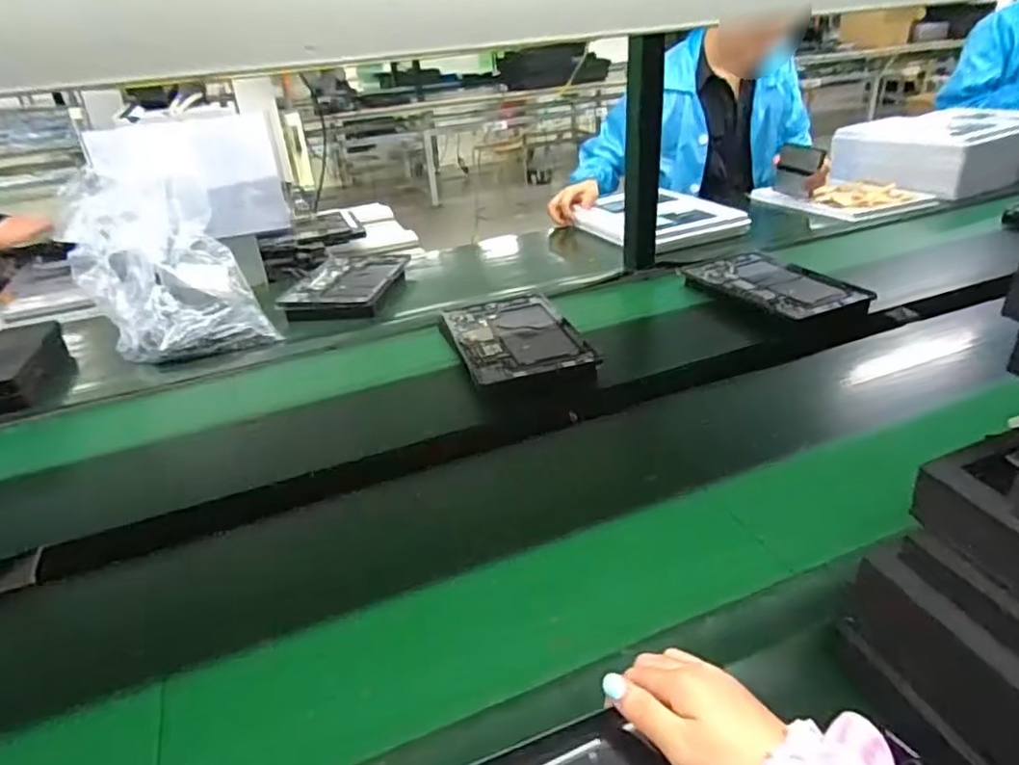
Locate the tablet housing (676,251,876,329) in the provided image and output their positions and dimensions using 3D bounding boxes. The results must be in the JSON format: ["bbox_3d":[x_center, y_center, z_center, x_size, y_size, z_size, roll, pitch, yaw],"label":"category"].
[{"bbox_3d":[0.441,-0.156,1.038,0.188,0.022,0.291,-16,32,-19],"label":"tablet housing"}]

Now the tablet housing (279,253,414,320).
[{"bbox_3d":[-0.298,-0.190,1.190,0.163,0.028,0.278,1,30,8],"label":"tablet housing"}]

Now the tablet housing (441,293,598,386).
[{"bbox_3d":[0.004,-0.072,0.931,0.170,0.015,0.246,-12,31,-14],"label":"tablet housing"}]

